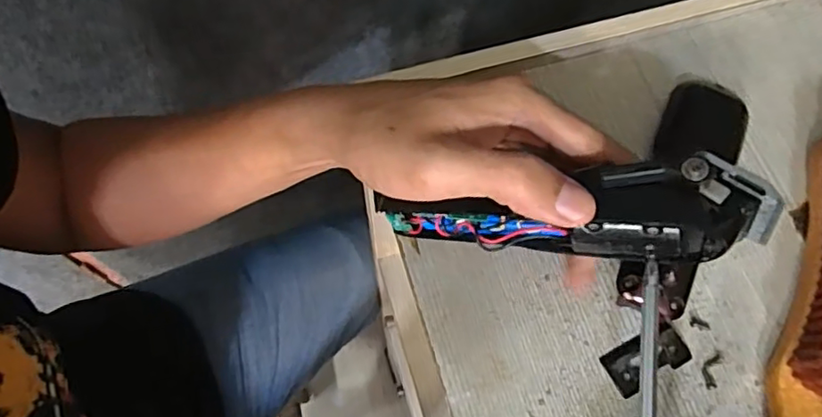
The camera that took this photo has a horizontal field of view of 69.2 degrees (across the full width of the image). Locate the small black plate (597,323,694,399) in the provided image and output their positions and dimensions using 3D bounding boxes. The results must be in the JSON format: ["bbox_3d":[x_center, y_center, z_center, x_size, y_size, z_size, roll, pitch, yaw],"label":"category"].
[{"bbox_3d":[0.115,0.072,0.289,0.040,0.004,0.022,-26,70,-12],"label":"small black plate"}]

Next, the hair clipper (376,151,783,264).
[{"bbox_3d":[0.067,0.005,0.267,0.164,0.053,0.028,-4,62,24],"label":"hair clipper"}]

